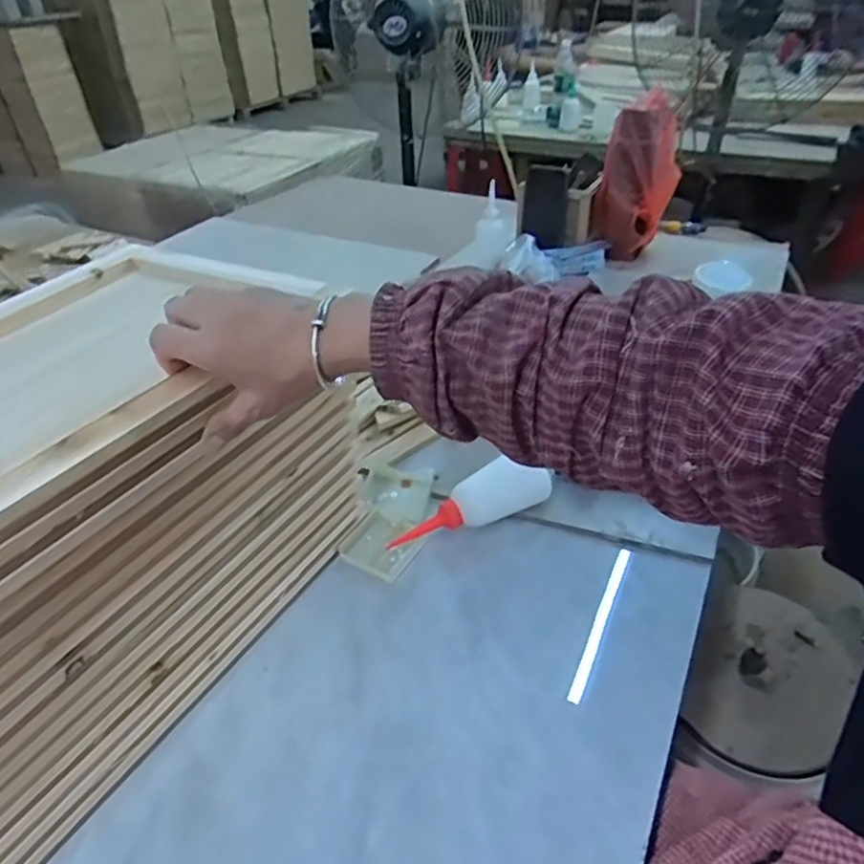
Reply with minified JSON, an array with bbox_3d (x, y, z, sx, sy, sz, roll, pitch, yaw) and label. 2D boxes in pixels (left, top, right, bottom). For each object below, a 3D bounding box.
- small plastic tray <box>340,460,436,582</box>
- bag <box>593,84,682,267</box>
[{"bbox_3d":[-0.050,0.117,0.654,0.070,0.013,0.067,19,42,26],"label":"small plastic tray"},{"bbox_3d":[0.367,-0.439,1.133,0.137,0.256,0.092,2,37,6],"label":"bag"}]

